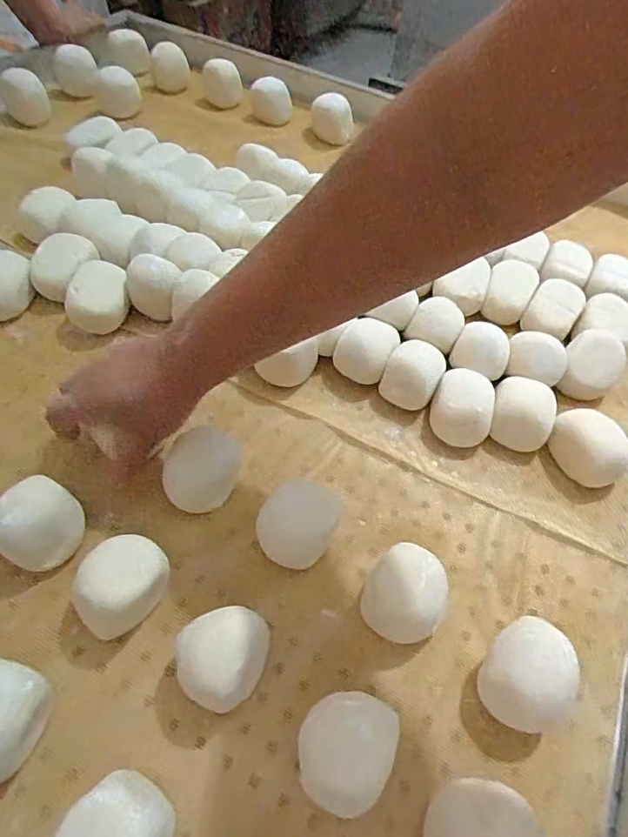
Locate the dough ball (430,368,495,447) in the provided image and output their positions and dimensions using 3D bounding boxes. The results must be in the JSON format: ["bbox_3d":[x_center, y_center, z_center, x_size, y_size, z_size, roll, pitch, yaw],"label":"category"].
[{"bbox_3d":[0.137,-0.011,0.476,0.054,0.030,0.068,20,55,9],"label":"dough ball"}]

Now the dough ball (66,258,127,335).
[{"bbox_3d":[-0.210,-0.117,0.498,0.056,0.046,0.057,3,54,-4],"label":"dough ball"}]

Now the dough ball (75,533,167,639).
[{"bbox_3d":[-0.127,0.114,0.346,0.058,0.051,0.054,3,54,-4],"label":"dough ball"}]

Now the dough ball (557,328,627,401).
[{"bbox_3d":[0.272,-0.056,0.506,0.053,0.036,0.062,15,54,6],"label":"dough ball"}]

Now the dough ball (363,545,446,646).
[{"bbox_3d":[0.059,0.123,0.356,0.052,0.055,0.057,3,54,-4],"label":"dough ball"}]

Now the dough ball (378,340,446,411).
[{"bbox_3d":[0.093,-0.039,0.486,0.048,0.038,0.077,26,56,13],"label":"dough ball"}]

